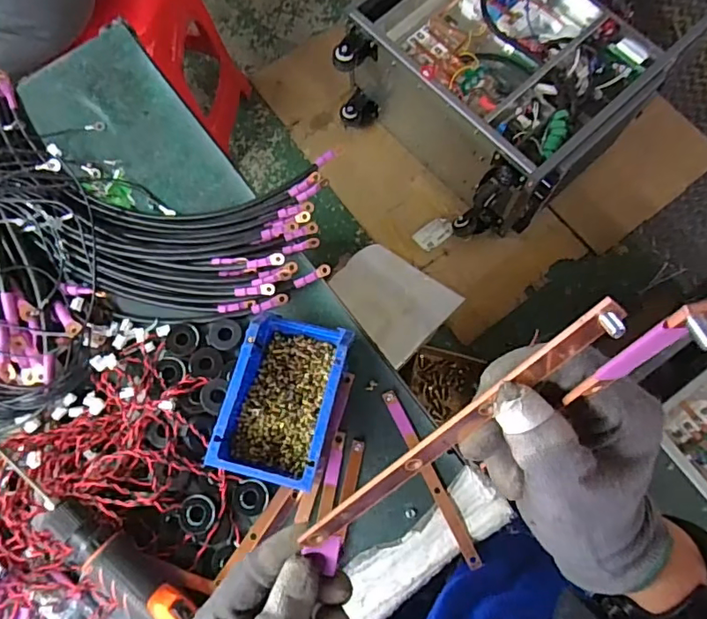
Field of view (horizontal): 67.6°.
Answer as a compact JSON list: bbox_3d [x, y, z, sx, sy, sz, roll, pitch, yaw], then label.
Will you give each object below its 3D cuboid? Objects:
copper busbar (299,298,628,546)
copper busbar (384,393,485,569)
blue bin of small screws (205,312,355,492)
[{"bbox_3d":[0.039,0.057,0.232,0.180,0.011,0.011,-44,75,23],"label":"copper busbar"},{"bbox_3d":[0.077,0.166,0.528,0.014,0.005,0.184,-26,75,-5],"label":"copper busbar"},{"bbox_3d":[-0.065,0.085,0.519,0.098,0.063,0.155,13,75,6],"label":"blue bin of small screws"}]

